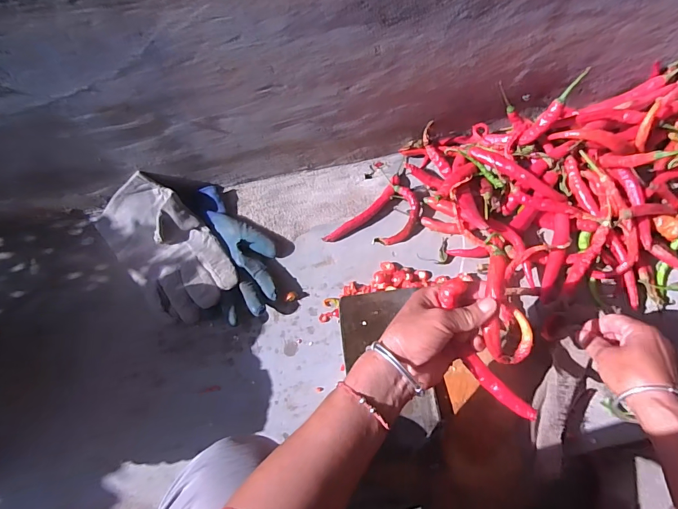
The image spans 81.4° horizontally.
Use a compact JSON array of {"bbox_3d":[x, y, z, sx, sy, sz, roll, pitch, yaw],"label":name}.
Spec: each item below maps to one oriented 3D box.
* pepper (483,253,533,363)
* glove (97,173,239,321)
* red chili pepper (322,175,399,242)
[{"bbox_3d":[0.154,0.050,0.364,0.040,0.017,0.099,-7,87,0],"label":"pepper"},{"bbox_3d":[-0.245,-0.012,0.547,0.119,0.065,0.227,-41,69,-16],"label":"glove"},{"bbox_3d":[0.039,-0.063,0.571,0.144,0.015,0.023,-39,68,-15],"label":"red chili pepper"}]

